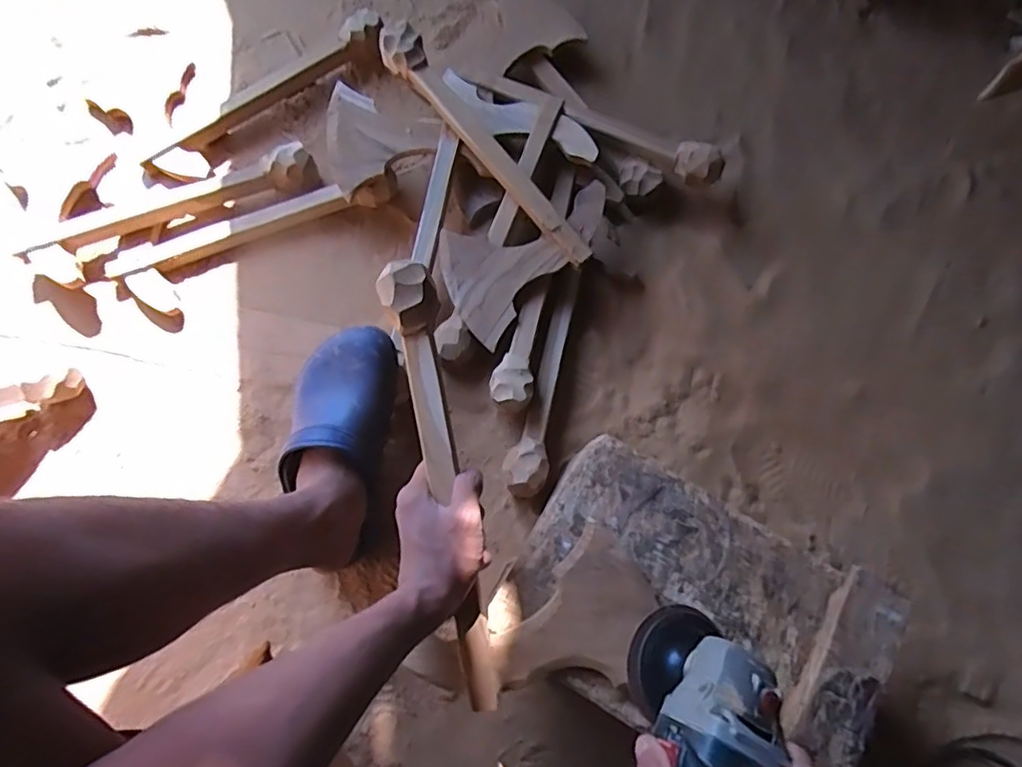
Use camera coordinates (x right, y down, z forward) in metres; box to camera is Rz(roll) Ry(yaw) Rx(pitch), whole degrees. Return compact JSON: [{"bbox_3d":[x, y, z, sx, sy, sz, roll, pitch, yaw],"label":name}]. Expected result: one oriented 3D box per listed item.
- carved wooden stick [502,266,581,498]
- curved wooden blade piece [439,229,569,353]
[{"bbox_3d":[0.045,-0.009,0.708,0.047,0.059,0.297,13,74,6],"label":"carved wooden stick"},{"bbox_3d":[-0.029,-0.140,0.702,0.134,0.022,0.143,39,79,8],"label":"curved wooden blade piece"}]

